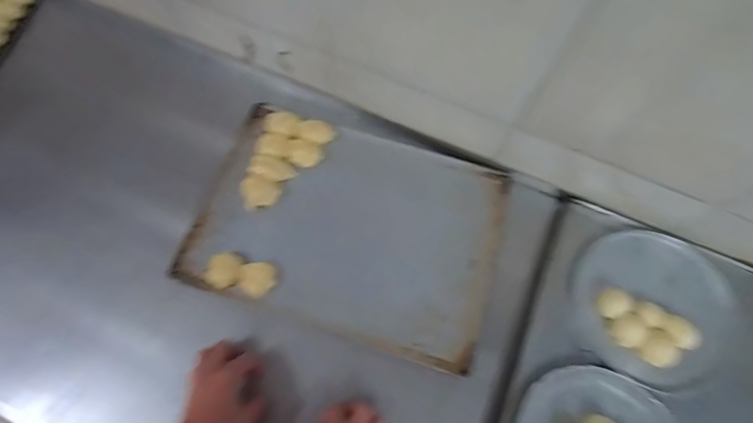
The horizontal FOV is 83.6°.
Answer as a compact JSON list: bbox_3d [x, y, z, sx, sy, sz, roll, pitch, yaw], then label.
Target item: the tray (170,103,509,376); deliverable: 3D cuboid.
[{"bbox_3d":[-0.038,0.018,0.649,0.440,0.027,0.314,16,71,7],"label":"tray"}]

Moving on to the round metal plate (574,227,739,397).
[{"bbox_3d":[0.394,0.131,0.600,0.206,0.029,0.217,0,70,1],"label":"round metal plate"}]

